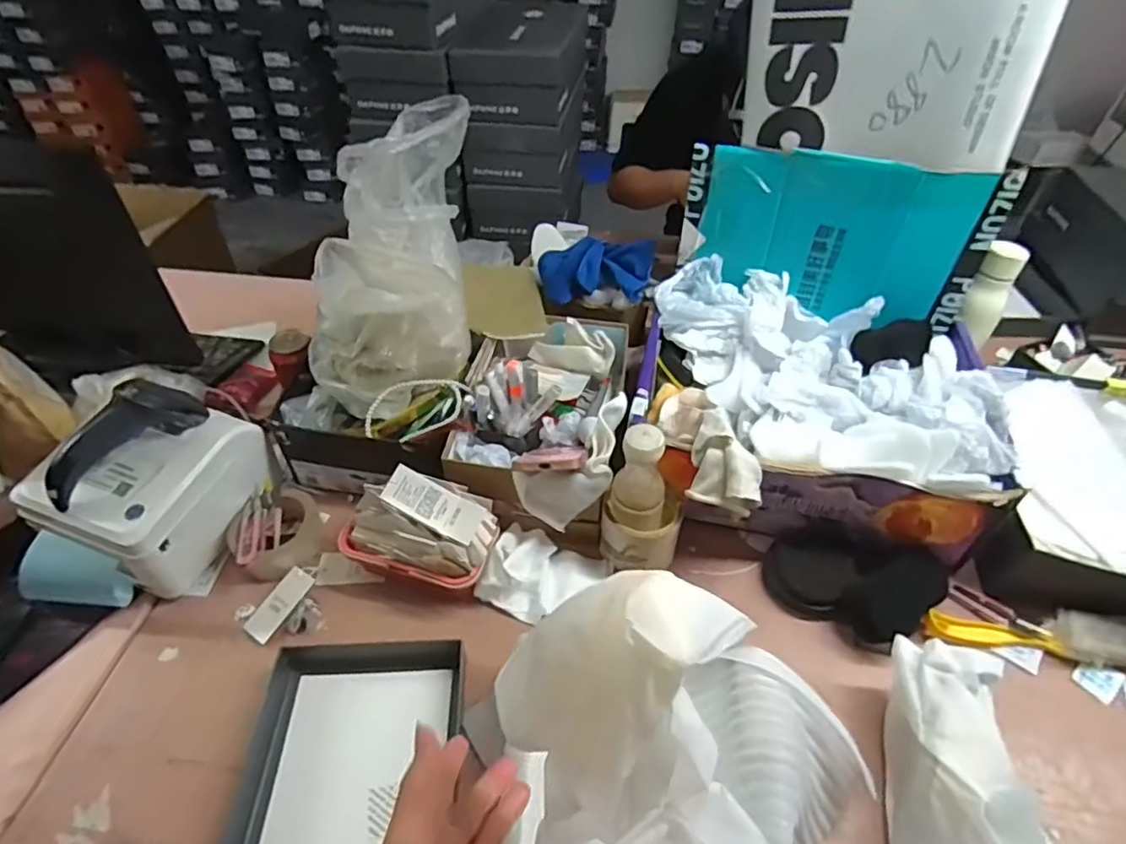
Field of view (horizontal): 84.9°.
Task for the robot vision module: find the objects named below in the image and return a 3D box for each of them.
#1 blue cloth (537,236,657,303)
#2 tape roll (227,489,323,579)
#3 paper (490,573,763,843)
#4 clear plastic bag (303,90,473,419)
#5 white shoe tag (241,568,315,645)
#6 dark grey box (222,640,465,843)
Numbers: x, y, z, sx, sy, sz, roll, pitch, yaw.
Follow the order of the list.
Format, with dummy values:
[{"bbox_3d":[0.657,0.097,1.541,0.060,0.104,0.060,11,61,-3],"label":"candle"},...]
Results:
[{"bbox_3d":[0.047,-0.217,0.903,0.164,0.077,0.107,15,47,13],"label":"blue cloth"},{"bbox_3d":[-0.335,0.135,0.720,0.093,0.055,0.101,0,45,0],"label":"tape roll"},{"bbox_3d":[0.033,0.185,0.296,0.122,0.226,0.080,2,4,2],"label":"paper"},{"bbox_3d":[-0.200,-0.214,0.751,0.175,0.140,0.414,11,89,10],"label":"clear plastic bag"},{"bbox_3d":[-0.308,0.199,0.670,0.040,0.005,0.080,25,68,31],"label":"white shoe tag"},{"bbox_3d":[-0.193,0.344,0.524,0.184,0.037,0.308,1,45,0],"label":"dark grey box"}]

